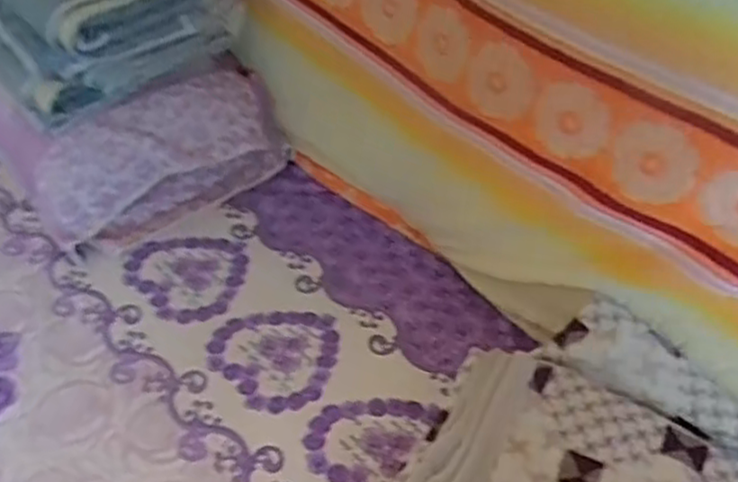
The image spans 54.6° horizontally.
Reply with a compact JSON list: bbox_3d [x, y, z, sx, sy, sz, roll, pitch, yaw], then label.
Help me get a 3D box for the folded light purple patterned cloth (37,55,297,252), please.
[{"bbox_3d":[-0.327,-0.142,1.129,0.387,0.222,0.134,-21,50,-23],"label":"folded light purple patterned cloth"}]

